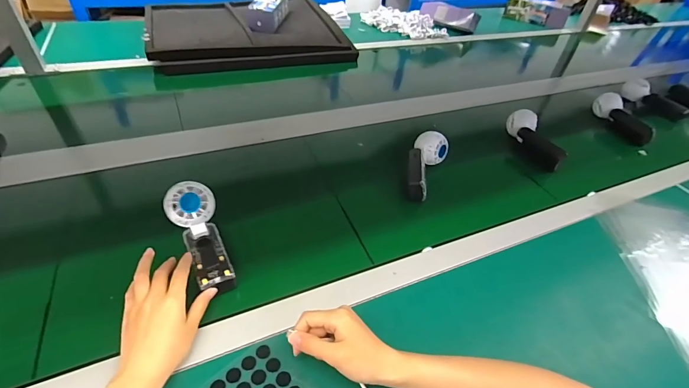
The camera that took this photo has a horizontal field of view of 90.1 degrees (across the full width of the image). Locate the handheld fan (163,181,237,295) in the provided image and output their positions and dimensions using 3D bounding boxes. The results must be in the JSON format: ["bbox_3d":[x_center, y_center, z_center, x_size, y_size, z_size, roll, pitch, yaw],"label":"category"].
[{"bbox_3d":[-0.193,0.059,0.471,0.060,0.040,0.163,-21,70,-25],"label":"handheld fan"}]

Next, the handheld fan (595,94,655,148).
[{"bbox_3d":[0.710,-0.198,0.886,0.051,0.071,0.163,-12,45,-17],"label":"handheld fan"}]

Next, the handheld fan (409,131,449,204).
[{"bbox_3d":[0.150,-0.056,0.642,0.064,0.051,0.155,17,44,13],"label":"handheld fan"}]

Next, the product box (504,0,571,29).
[{"bbox_3d":[0.880,-0.834,1.578,0.268,0.095,0.064,26,46,21],"label":"product box"}]

